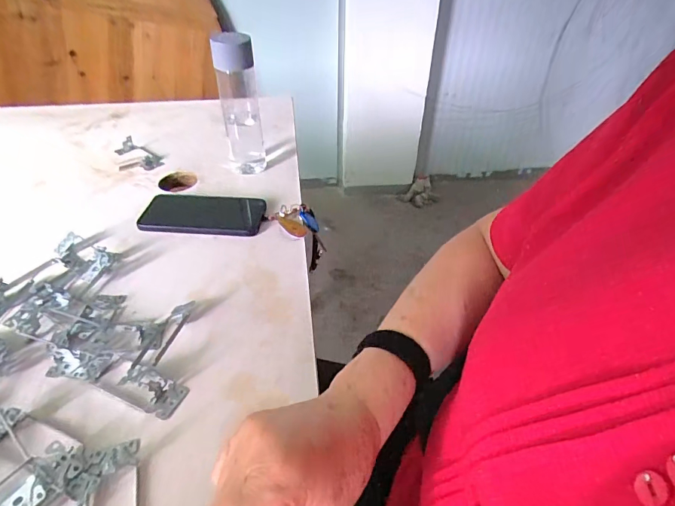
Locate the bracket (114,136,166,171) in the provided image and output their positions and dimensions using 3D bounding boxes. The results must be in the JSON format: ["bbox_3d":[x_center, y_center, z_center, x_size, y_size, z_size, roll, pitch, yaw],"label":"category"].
[{"bbox_3d":[-0.342,-0.172,0.722,0.068,0.023,0.090,-18,44,-22],"label":"bracket"}]

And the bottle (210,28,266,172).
[{"bbox_3d":[-0.151,-0.233,0.652,0.059,0.193,0.070,-6,40,-9],"label":"bottle"}]

